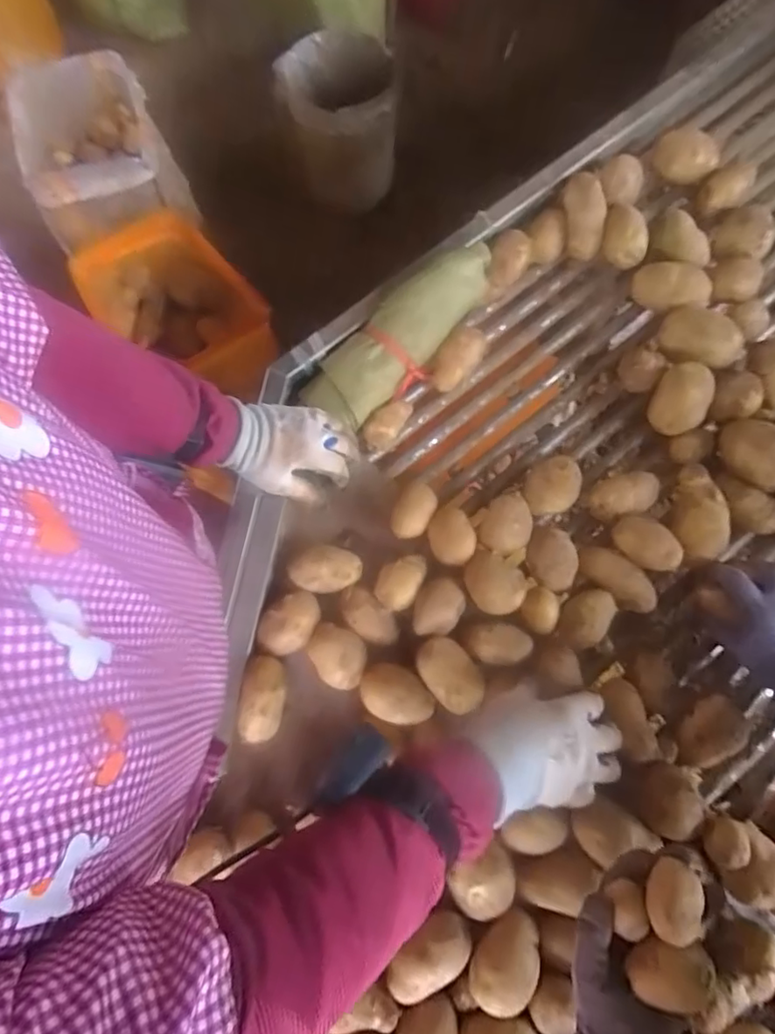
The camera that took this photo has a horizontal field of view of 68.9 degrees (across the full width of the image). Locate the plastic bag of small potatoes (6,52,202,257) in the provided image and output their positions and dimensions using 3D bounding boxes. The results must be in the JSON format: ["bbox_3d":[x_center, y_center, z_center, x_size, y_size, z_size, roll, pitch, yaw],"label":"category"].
[{"bbox_3d":[-0.532,-0.661,1.038,0.247,0.154,0.307,-28,75,-8],"label":"plastic bag of small potatoes"}]

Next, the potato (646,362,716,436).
[{"bbox_3d":[0.328,-0.130,0.642,0.054,0.060,0.080,26,75,8],"label":"potato"}]

